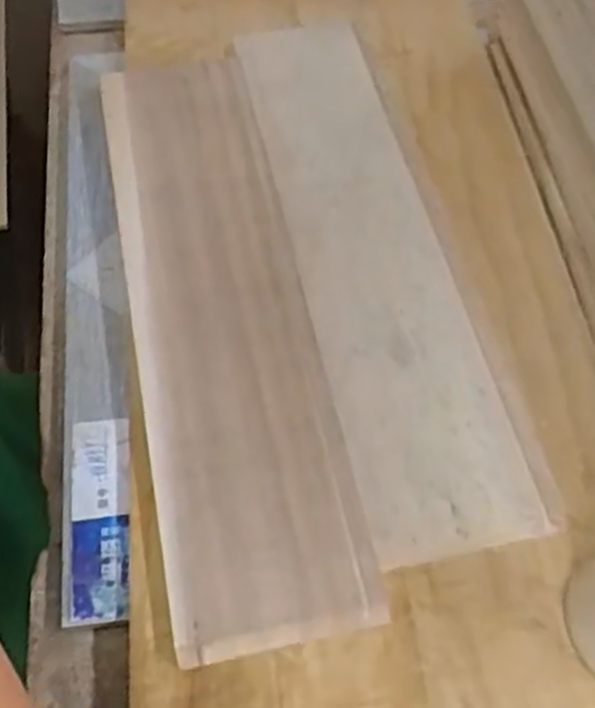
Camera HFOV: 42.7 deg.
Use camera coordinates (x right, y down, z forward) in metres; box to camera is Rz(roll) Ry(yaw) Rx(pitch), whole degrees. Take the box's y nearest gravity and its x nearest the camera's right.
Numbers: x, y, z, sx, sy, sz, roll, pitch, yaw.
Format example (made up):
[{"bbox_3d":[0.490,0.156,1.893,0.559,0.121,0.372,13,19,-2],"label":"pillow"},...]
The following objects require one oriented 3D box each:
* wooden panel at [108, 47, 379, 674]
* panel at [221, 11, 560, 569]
[{"bbox_3d":[-0.045,-0.034,0.414,0.087,0.010,0.369,-10,61,-8],"label":"wooden panel"},{"bbox_3d":[0.040,-0.070,0.436,0.087,0.014,0.367,-10,61,-8],"label":"panel"}]

